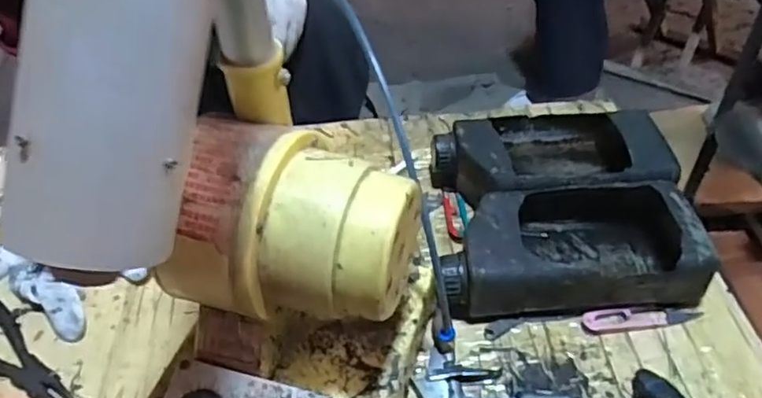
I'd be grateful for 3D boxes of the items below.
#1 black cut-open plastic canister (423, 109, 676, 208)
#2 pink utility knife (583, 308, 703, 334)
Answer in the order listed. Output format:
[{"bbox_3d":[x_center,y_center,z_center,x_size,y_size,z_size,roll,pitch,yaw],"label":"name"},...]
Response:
[{"bbox_3d":[0.169,-0.037,0.621,0.218,0.066,0.122,-7,45,-3],"label":"black cut-open plastic canister"},{"bbox_3d":[0.218,0.098,0.507,0.097,0.007,0.019,-7,45,-3],"label":"pink utility knife"}]

